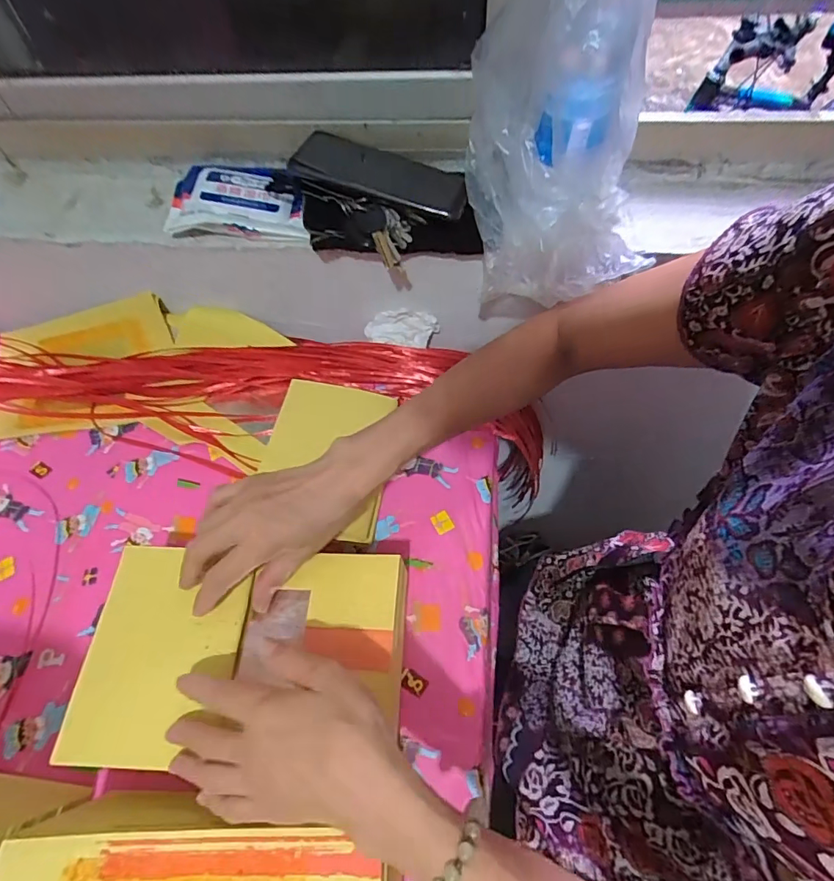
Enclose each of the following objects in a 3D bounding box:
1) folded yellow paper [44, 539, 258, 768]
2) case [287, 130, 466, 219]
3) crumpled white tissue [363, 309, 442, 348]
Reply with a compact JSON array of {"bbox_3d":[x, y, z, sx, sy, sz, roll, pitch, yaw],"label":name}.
[{"bbox_3d":[-0.193,0.158,0.369,0.113,0.010,0.150,2,60,5],"label":"folded yellow paper"},{"bbox_3d":[-0.039,-0.287,0.524,0.184,0.048,0.028,11,60,-9],"label":"case"},{"bbox_3d":[-0.018,-0.128,0.560,0.083,0.046,0.022,-1,60,3],"label":"crumpled white tissue"}]

